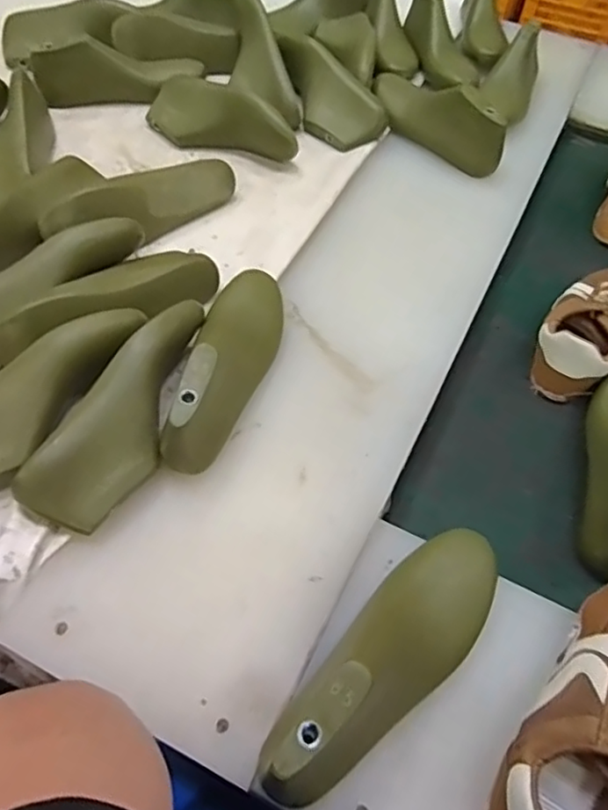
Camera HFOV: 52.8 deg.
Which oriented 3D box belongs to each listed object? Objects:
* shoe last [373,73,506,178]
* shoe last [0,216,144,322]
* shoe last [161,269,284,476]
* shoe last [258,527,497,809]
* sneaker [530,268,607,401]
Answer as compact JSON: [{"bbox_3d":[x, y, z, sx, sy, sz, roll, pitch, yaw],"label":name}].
[{"bbox_3d":[0.187,-0.429,0.899,0.064,0.084,0.242,-32,62,-21],"label":"shoe last"},{"bbox_3d":[-0.297,-0.131,0.684,0.081,0.072,0.250,33,61,19],"label":"shoe last"},{"bbox_3d":[-0.072,-0.054,0.618,0.074,0.091,0.244,10,56,5],"label":"shoe last"},{"bbox_3d":[0.068,0.188,0.460,0.079,0.094,0.242,36,62,20],"label":"shoe last"},{"bbox_3d":[0.355,-0.099,0.746,0.099,0.074,0.232,33,61,19],"label":"sneaker"}]

